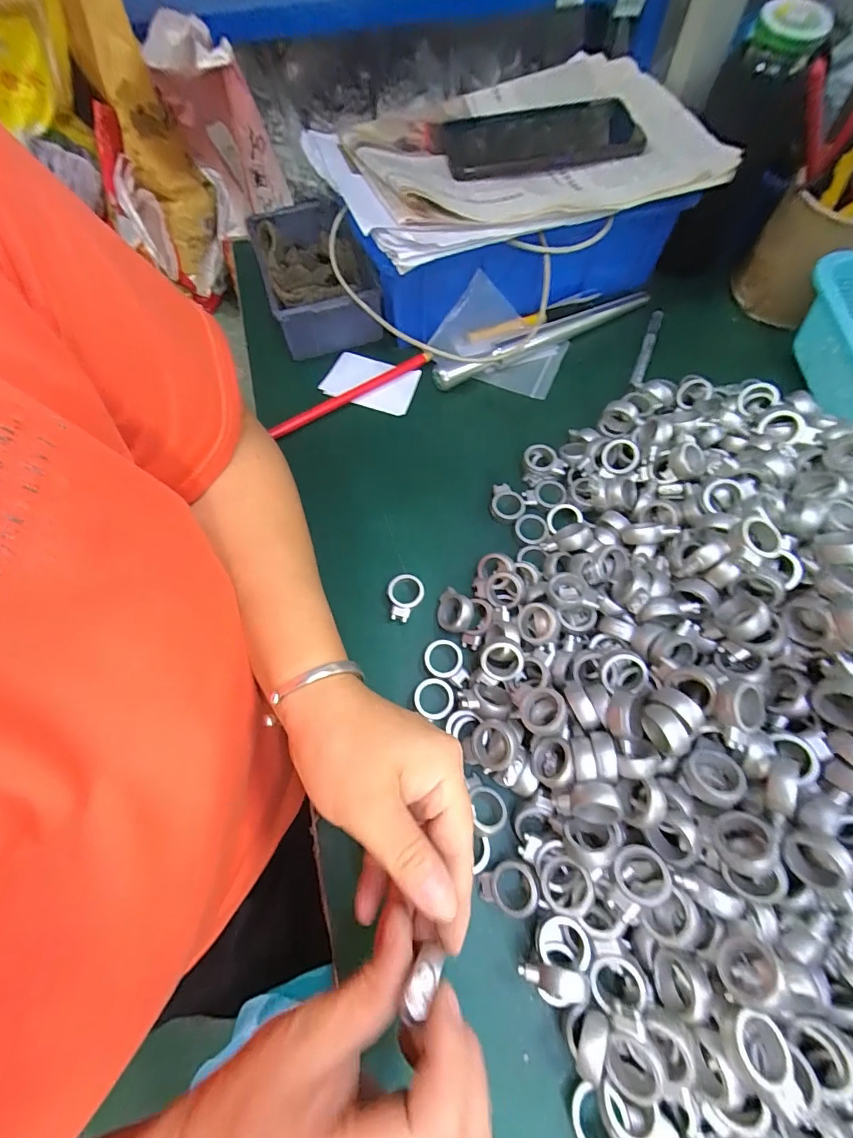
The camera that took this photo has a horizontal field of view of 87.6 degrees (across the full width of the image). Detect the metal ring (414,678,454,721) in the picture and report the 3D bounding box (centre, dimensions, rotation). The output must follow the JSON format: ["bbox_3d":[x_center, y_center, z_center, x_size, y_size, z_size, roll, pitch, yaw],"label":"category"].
[{"bbox_3d":[0.005,0.086,0.292,0.025,0.007,0.026,-1,66,2],"label":"metal ring"}]

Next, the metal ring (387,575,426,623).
[{"bbox_3d":[-0.016,0.020,0.321,0.026,0.010,0.034,12,68,8],"label":"metal ring"}]

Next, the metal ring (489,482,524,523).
[{"bbox_3d":[0.064,-0.051,0.351,0.027,0.009,0.032,10,67,7],"label":"metal ring"}]

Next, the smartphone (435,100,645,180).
[{"bbox_3d":[0.093,-0.366,0.379,0.162,0.011,0.089,-2,65,8],"label":"smartphone"}]

